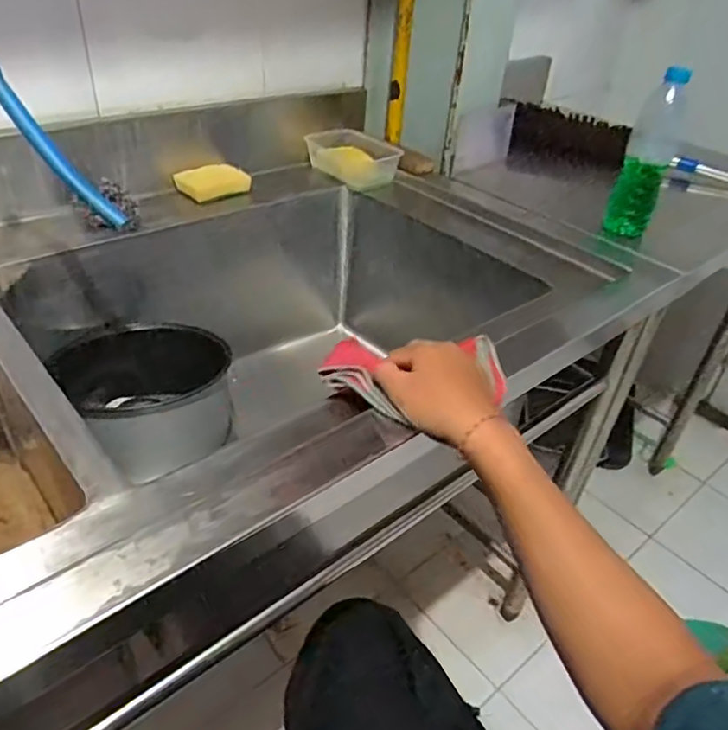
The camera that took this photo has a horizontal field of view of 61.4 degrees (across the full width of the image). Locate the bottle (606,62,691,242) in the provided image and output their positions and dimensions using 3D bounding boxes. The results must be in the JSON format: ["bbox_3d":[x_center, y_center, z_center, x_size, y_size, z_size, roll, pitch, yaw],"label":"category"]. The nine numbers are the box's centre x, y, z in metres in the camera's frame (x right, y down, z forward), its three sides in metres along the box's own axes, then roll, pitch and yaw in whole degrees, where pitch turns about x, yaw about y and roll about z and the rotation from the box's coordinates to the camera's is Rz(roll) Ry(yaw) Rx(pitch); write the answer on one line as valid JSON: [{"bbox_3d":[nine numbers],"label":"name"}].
[{"bbox_3d":[0.404,-0.288,0.879,0.061,0.241,0.074,18,39,17],"label":"bottle"}]

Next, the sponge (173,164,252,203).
[{"bbox_3d":[-0.242,-0.301,0.992,0.114,0.045,0.047,-25,46,-33],"label":"sponge"}]

